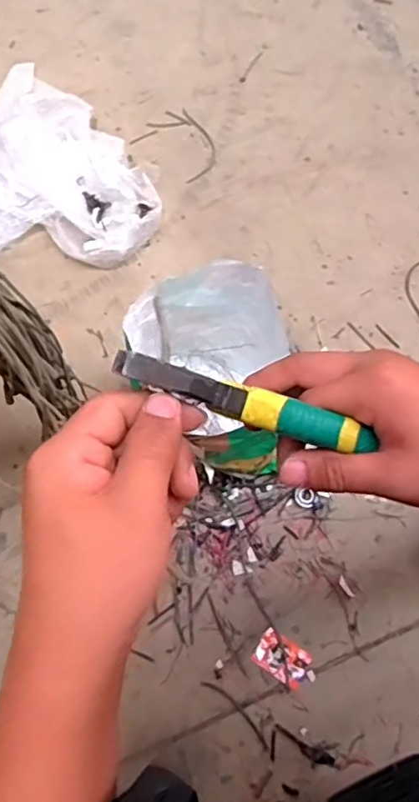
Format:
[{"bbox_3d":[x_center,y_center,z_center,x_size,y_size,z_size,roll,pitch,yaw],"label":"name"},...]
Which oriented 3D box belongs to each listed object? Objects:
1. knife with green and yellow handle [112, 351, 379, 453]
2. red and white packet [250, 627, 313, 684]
[{"bbox_3d":[0.020,0.002,0.290,0.138,0.014,0.016,18,63,-23],"label":"knife with green and yellow handle"},{"bbox_3d":[0.098,0.349,0.809,0.071,0.004,0.050,31,72,13],"label":"red and white packet"}]

